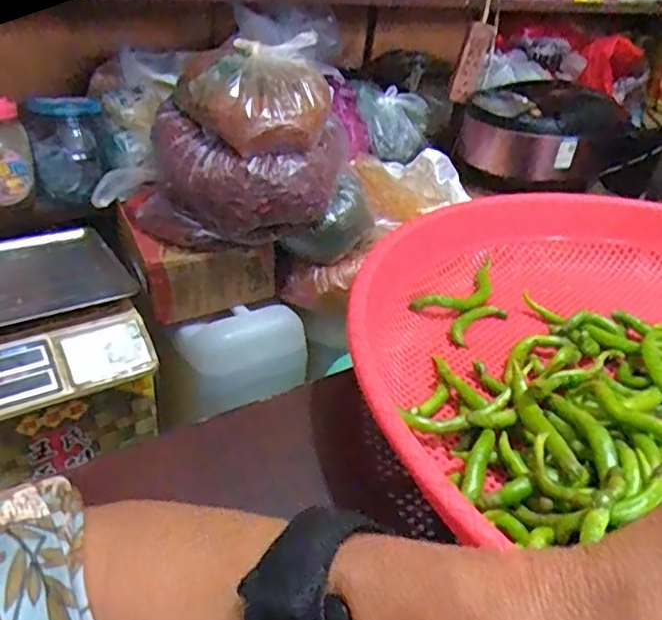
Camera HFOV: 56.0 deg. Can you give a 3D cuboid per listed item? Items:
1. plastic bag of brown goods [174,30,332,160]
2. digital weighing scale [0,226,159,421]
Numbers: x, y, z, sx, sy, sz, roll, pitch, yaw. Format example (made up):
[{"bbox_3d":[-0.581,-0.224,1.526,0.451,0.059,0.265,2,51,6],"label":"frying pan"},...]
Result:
[{"bbox_3d":[-0.125,-0.355,1.015,0.237,0.137,0.206,0,33,-12],"label":"plastic bag of brown goods"},{"bbox_3d":[-0.468,0.012,0.921,0.327,0.109,0.328,-14,40,-29],"label":"digital weighing scale"}]

